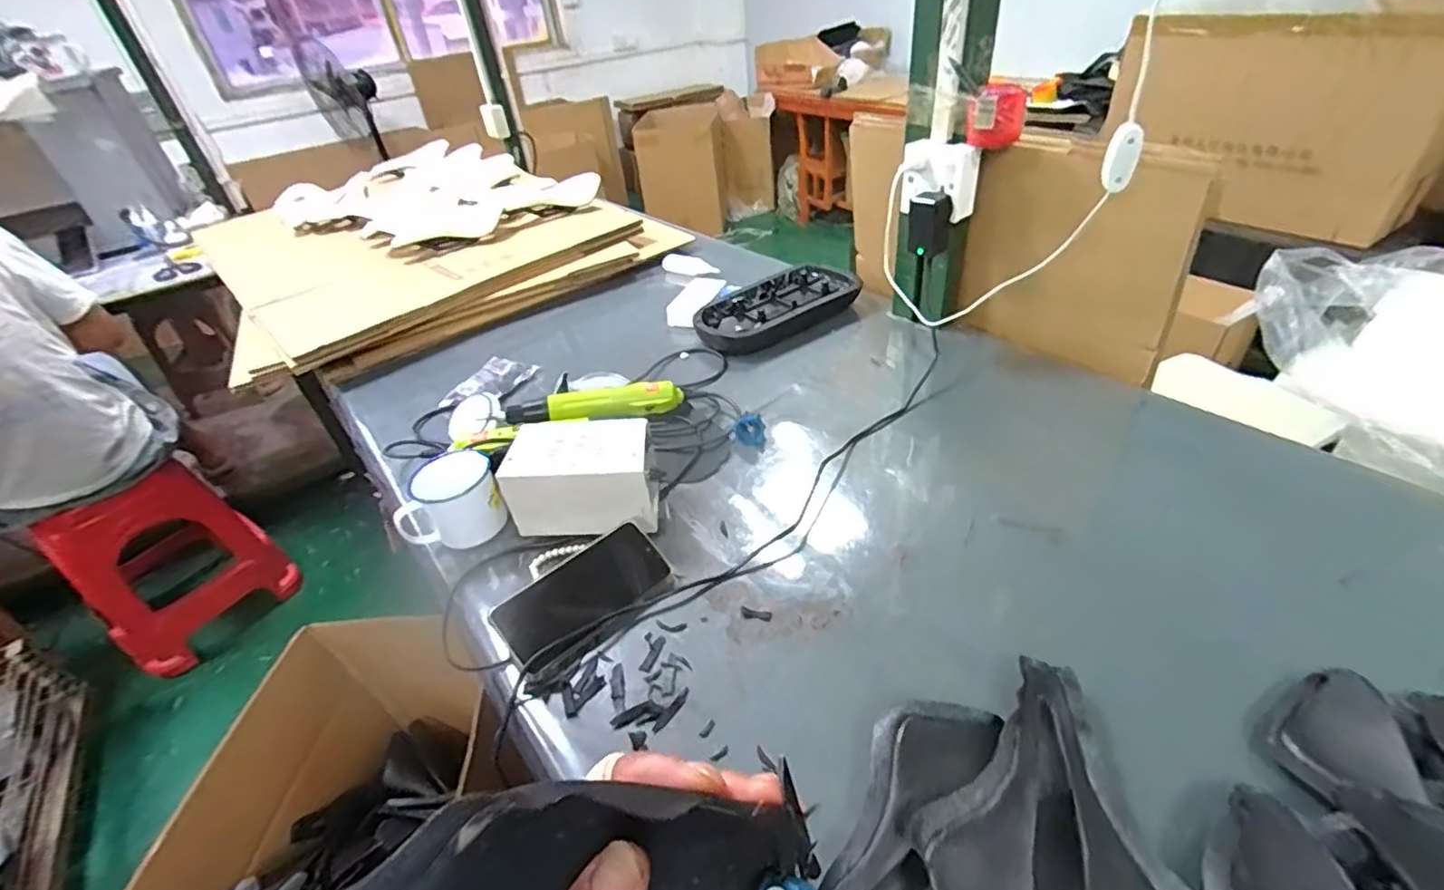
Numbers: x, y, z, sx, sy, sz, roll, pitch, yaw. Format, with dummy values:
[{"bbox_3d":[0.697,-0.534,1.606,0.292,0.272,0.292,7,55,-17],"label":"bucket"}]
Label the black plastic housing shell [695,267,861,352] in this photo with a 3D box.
[{"bbox_3d":[0.085,-0.225,1.022,0.278,0.047,0.144,-24,41,-19],"label":"black plastic housing shell"}]

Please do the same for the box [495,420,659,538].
[{"bbox_3d":[-0.150,0.034,0.688,0.160,0.091,0.100,0,39,10],"label":"box"}]

